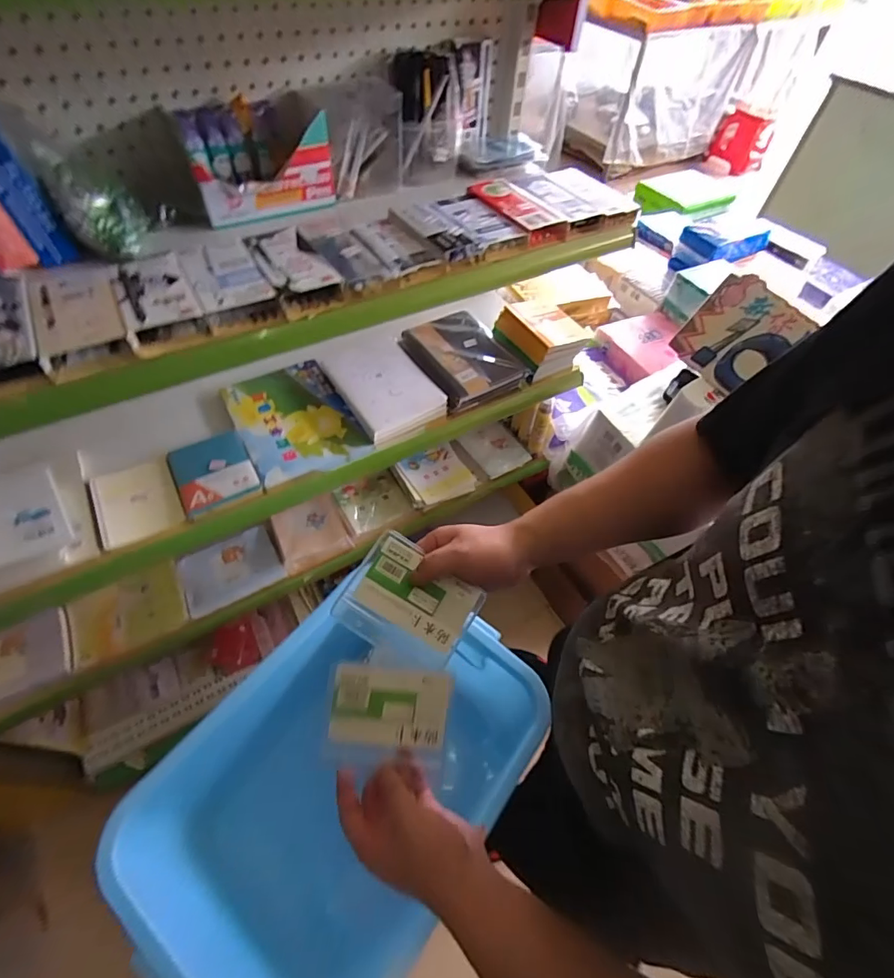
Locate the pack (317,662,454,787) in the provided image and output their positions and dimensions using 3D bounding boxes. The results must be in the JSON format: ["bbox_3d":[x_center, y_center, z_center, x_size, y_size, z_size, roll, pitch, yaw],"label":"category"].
[{"bbox_3d":[-0.054,0.206,0.419,0.107,0.011,0.090,9,83,-1],"label":"pack"}]

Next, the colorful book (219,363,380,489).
[{"bbox_3d":[-0.264,-0.121,0.809,0.183,0.020,0.250,-27,61,-20],"label":"colorful book"}]

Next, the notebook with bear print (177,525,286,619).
[{"bbox_3d":[-0.437,0.157,0.937,0.178,0.028,0.135,-26,61,-20],"label":"notebook with bear print"}]

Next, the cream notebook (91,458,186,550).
[{"bbox_3d":[-0.467,0.015,0.702,0.107,0.017,0.147,-26,61,-20],"label":"cream notebook"}]

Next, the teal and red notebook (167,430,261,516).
[{"bbox_3d":[-0.372,-0.032,0.740,0.111,0.017,0.149,-26,61,-20],"label":"teal and red notebook"}]

